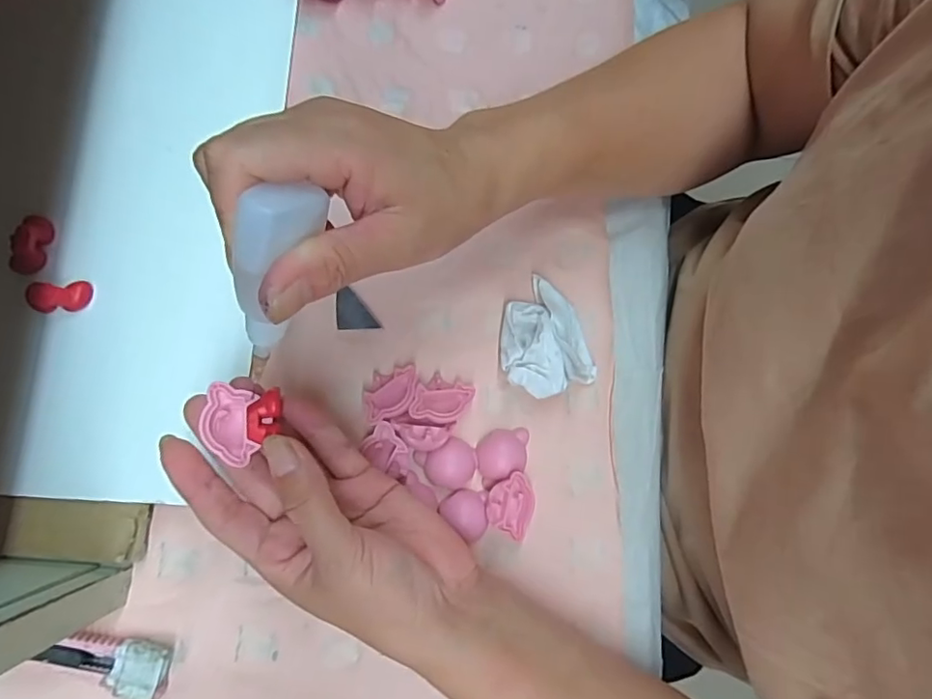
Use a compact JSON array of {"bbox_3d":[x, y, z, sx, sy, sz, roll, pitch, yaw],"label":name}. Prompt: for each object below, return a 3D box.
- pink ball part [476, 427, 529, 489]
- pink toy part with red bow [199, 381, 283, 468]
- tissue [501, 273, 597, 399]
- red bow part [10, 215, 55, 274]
[{"bbox_3d":[0.021,0.061,0.316,0.029,0.014,0.032,-2,81,-5],"label":"pink ball part"},{"bbox_3d":[-0.101,0.032,0.250,0.032,0.010,0.032,6,79,0],"label":"pink toy part with red bow"},{"bbox_3d":[0.043,-0.007,0.324,0.051,0.020,0.065,-20,80,-5],"label":"tissue"},{"bbox_3d":[-0.237,-0.057,0.304,0.012,0.014,0.031,16,79,2],"label":"red bow part"}]

